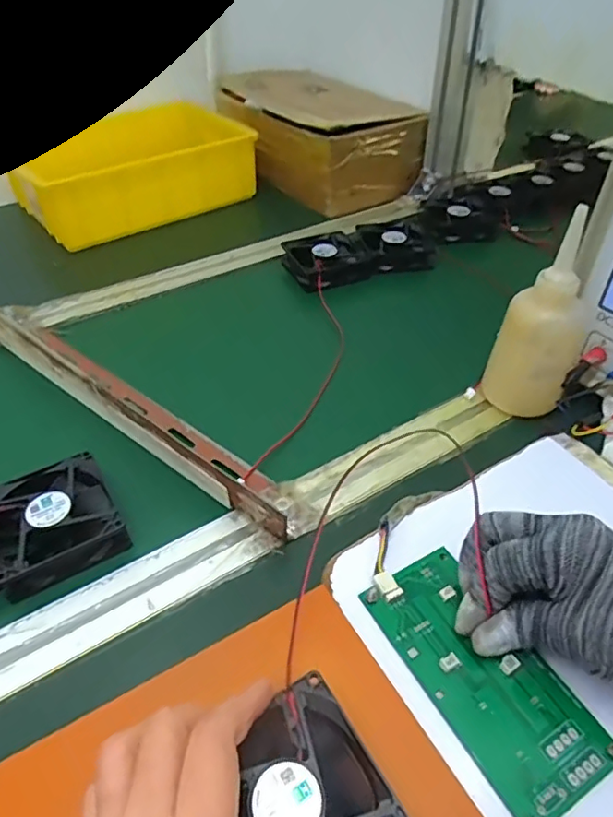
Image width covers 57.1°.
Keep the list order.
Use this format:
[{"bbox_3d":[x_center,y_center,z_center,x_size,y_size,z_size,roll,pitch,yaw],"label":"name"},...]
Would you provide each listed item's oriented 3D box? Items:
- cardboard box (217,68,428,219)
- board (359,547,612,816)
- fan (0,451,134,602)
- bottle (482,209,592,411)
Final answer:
[{"bbox_3d":[0.012,-0.399,0.815,0.186,0.100,0.284,-24,47,-22],"label":"cardboard box"},{"bbox_3d":[0.092,0.138,0.299,0.064,0.007,0.132,-25,49,-23],"label":"board"},{"bbox_3d":[-0.170,0.075,0.379,0.078,0.024,0.079,-25,47,-23],"label":"fan"},{"bbox_3d":[0.182,-0.070,0.428,0.063,0.133,0.055,18,46,21],"label":"bottle"}]

